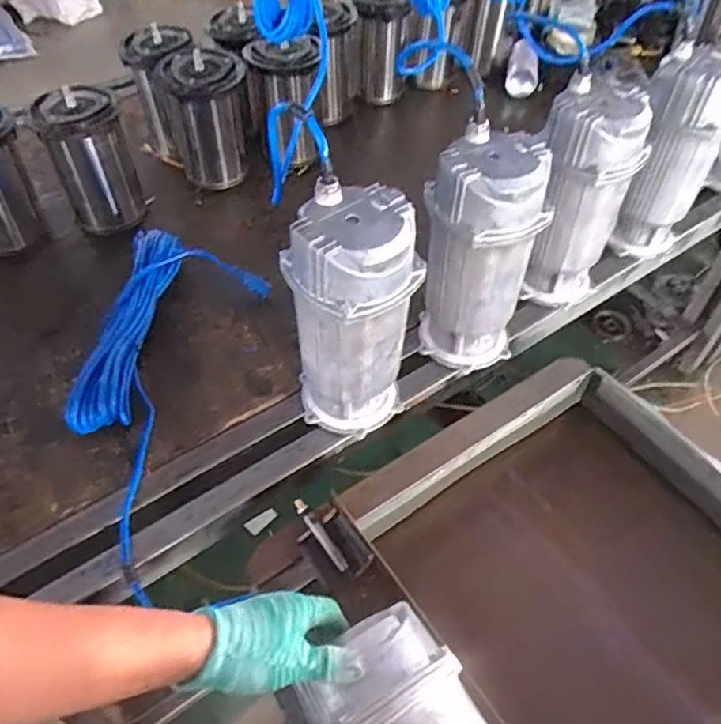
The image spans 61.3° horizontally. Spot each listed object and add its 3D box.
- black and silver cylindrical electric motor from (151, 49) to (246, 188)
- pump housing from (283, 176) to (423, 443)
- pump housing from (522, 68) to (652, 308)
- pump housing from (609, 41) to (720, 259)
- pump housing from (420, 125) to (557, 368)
[{"bbox_3d":[-0.276,-0.434,1.089,0.123,0.216,0.120,1,50,-1],"label":"black and silver cylindrical electric motor"},{"bbox_3d":[-0.009,-0.044,0.699,0.125,0.293,0.116,-25,55,-21],"label":"pump housing"},{"bbox_3d":[0.301,-0.222,0.860,0.130,0.289,0.111,7,50,5],"label":"pump housing"},{"bbox_3d":[0.473,-0.313,0.938,0.123,0.292,0.113,23,53,17],"label":"pump housing"},{"bbox_3d":[0.148,-0.128,0.777,0.121,0.294,0.116,-14,52,-13],"label":"pump housing"}]

